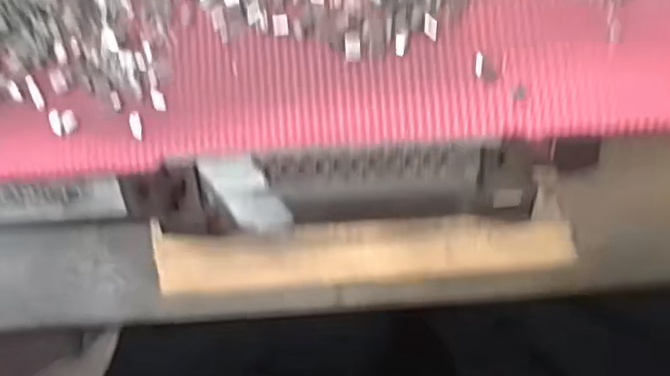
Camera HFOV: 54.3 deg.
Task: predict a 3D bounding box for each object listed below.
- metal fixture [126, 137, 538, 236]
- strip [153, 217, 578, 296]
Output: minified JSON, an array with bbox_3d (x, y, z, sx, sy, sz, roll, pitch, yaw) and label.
[{"bbox_3d":[-0.002,0.001,0.266,0.159,0.019,0.030,-4,87,6],"label":"metal fixture"},{"bbox_3d":[0.010,0.029,0.276,0.173,0.010,0.029,-1,87,6],"label":"strip"}]

